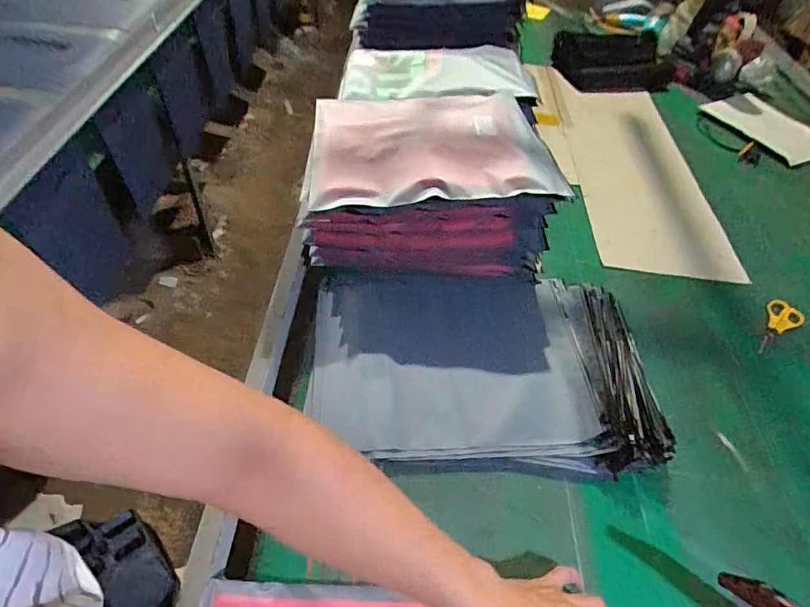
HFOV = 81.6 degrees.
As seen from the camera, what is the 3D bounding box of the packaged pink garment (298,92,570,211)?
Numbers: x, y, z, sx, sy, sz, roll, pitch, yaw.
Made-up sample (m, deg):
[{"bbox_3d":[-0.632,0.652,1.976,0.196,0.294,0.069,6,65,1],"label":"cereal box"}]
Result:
[{"bbox_3d":[0.039,-0.230,0.665,0.343,0.050,0.254,-1,51,-8],"label":"packaged pink garment"}]

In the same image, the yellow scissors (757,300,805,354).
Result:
[{"bbox_3d":[0.570,0.038,0.724,0.111,0.007,0.049,-42,65,-18],"label":"yellow scissors"}]

